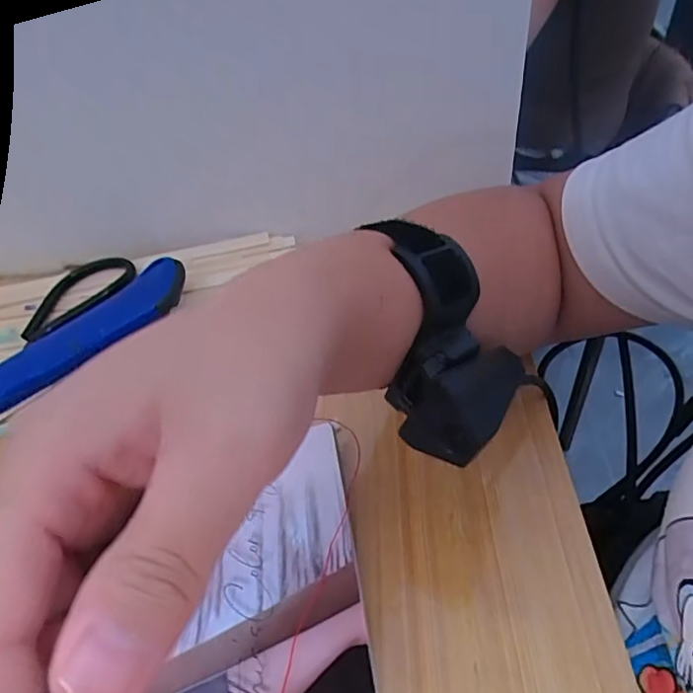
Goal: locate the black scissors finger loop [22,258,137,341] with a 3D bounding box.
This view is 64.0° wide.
[{"bbox_3d":[-0.196,-0.037,0.403,0.086,0.015,0.033,-40,55,-16],"label":"black scissors finger loop"}]

